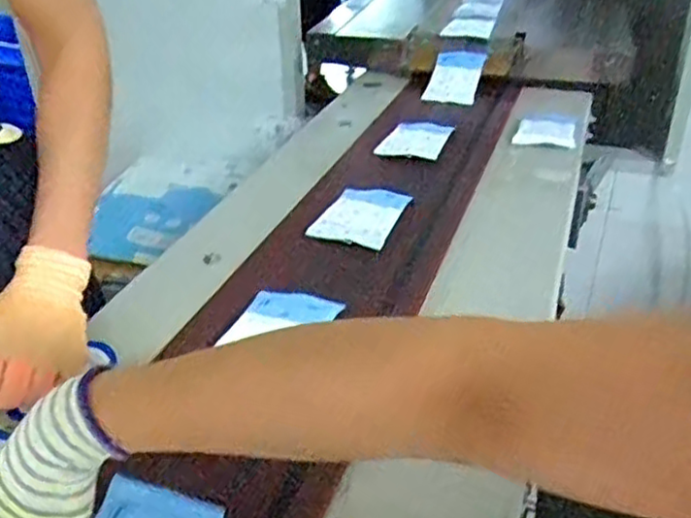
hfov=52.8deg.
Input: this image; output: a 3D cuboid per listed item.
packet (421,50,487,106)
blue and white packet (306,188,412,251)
[{"bbox_3d":[0.187,-0.309,1.185,0.088,0.089,0.024,18,7,26],"label":"packet"},{"bbox_3d":[0.020,-0.054,0.803,0.083,0.021,0.111,12,35,20],"label":"blue and white packet"}]

